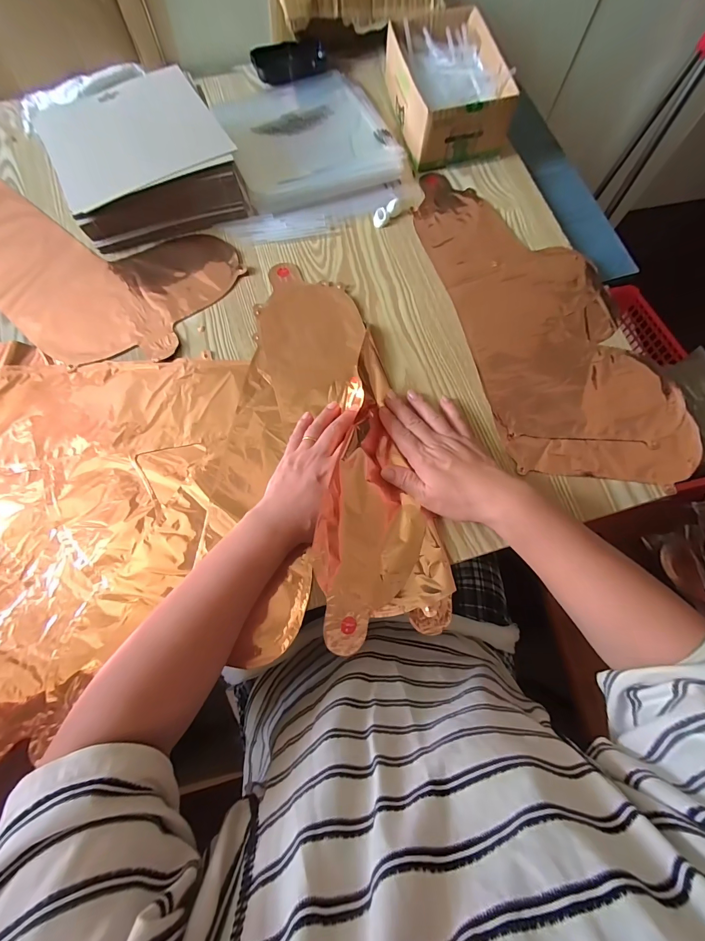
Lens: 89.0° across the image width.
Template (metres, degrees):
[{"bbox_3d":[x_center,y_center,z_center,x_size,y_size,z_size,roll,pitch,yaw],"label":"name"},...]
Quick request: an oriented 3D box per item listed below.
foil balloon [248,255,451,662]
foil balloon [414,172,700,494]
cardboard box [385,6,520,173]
[{"bbox_3d":[-0.024,-0.047,0.385,0.150,0.051,0.431,-17,72,-5],"label":"foil balloon"},{"bbox_3d":[0.233,-0.194,0.440,0.208,0.006,0.452,-14,75,-4],"label":"foil balloon"},{"bbox_3d":[0.129,-0.529,0.498,0.137,0.068,0.197,-15,75,-4],"label":"cardboard box"}]

